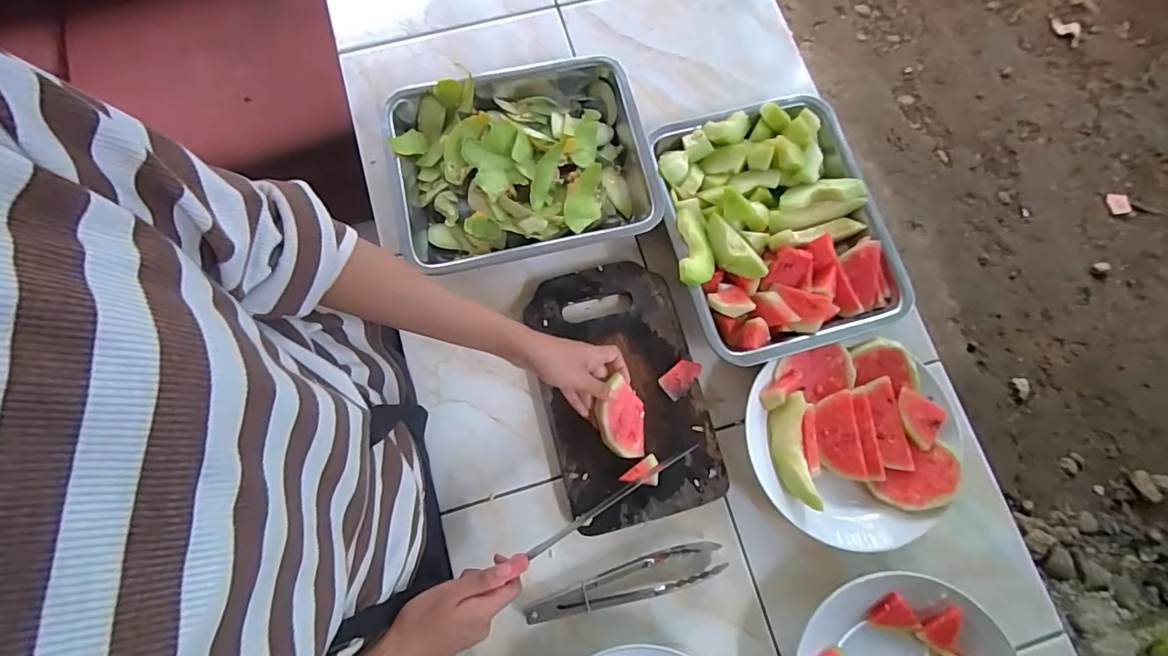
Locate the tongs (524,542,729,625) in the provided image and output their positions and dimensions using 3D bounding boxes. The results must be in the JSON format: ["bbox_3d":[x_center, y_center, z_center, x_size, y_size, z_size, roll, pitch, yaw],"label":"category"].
[{"bbox_3d":[0.042,0.261,0.526,0.205,0.016,0.040,-12,77,-4],"label":"tongs"}]

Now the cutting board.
[{"bbox_3d":[0.040,0.066,0.566,0.167,0.015,0.282,-13,77,-5],"label":"cutting board"}]

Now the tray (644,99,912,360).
[{"bbox_3d":[0.226,-0.121,0.594,0.252,0.047,0.298,-10,77,-4],"label":"tray"}]

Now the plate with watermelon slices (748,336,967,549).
[{"bbox_3d":[0.289,0.120,0.551,0.211,0.041,0.199,0,77,-2],"label":"plate with watermelon slices"}]

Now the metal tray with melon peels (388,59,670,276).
[{"bbox_3d":[-0.074,-0.196,0.618,0.298,0.050,0.239,-11,77,-4],"label":"metal tray with melon peels"}]

